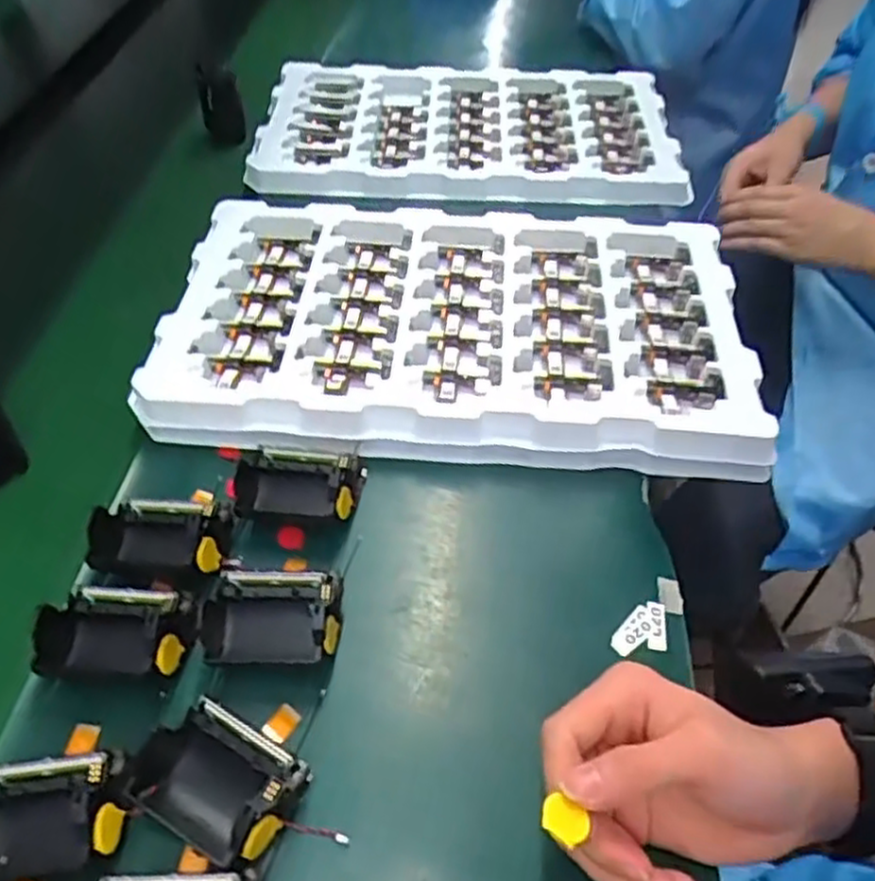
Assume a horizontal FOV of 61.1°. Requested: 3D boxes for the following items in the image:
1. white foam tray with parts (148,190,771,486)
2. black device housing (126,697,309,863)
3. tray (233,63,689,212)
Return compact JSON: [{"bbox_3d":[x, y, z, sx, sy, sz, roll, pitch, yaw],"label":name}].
[{"bbox_3d":[0.013,-0.088,0.574,0.428,0.046,0.257,4,49,3],"label":"white foam tray with parts"},{"bbox_3d":[-0.105,0.161,0.352,0.078,0.039,0.055,23,53,19],"label":"black device housing"},{"bbox_3d":[0.025,-0.344,0.803,0.446,0.046,0.270,6,50,7],"label":"tray"}]

